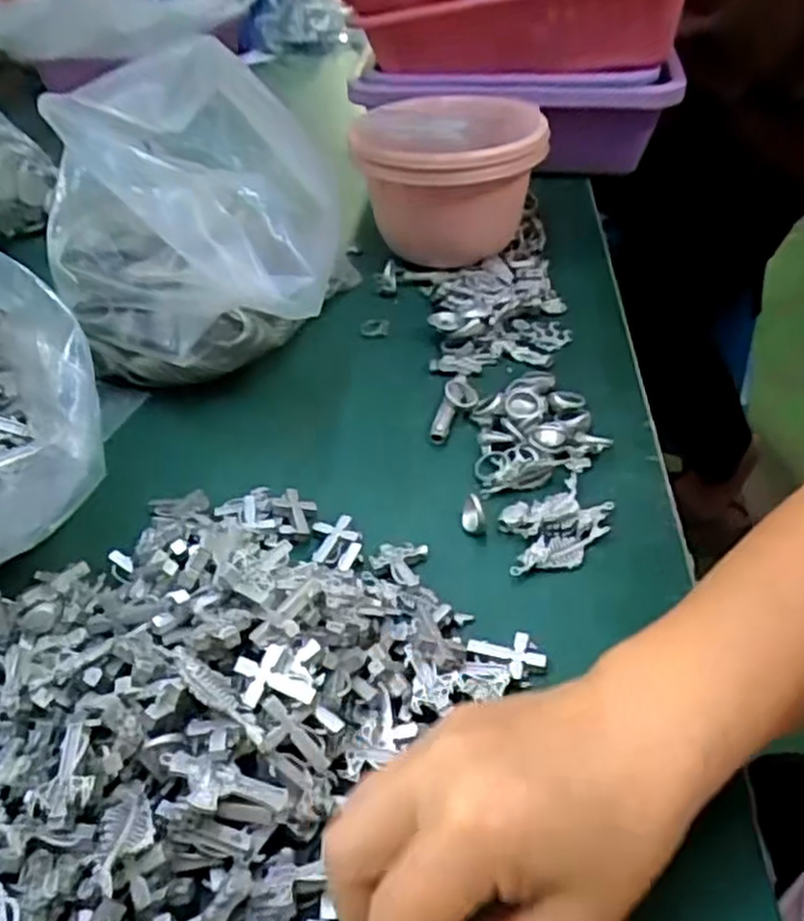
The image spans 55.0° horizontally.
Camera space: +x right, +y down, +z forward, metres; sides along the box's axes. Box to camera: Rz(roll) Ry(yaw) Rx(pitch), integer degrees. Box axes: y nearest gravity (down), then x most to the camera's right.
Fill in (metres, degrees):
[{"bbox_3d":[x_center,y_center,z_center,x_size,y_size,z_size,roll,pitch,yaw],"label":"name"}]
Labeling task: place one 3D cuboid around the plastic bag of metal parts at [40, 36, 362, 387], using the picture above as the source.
[{"bbox_3d":[-0.121,-0.139,0.482,0.182,0.172,0.141,9,44,12],"label":"plastic bag of metal parts"}]

